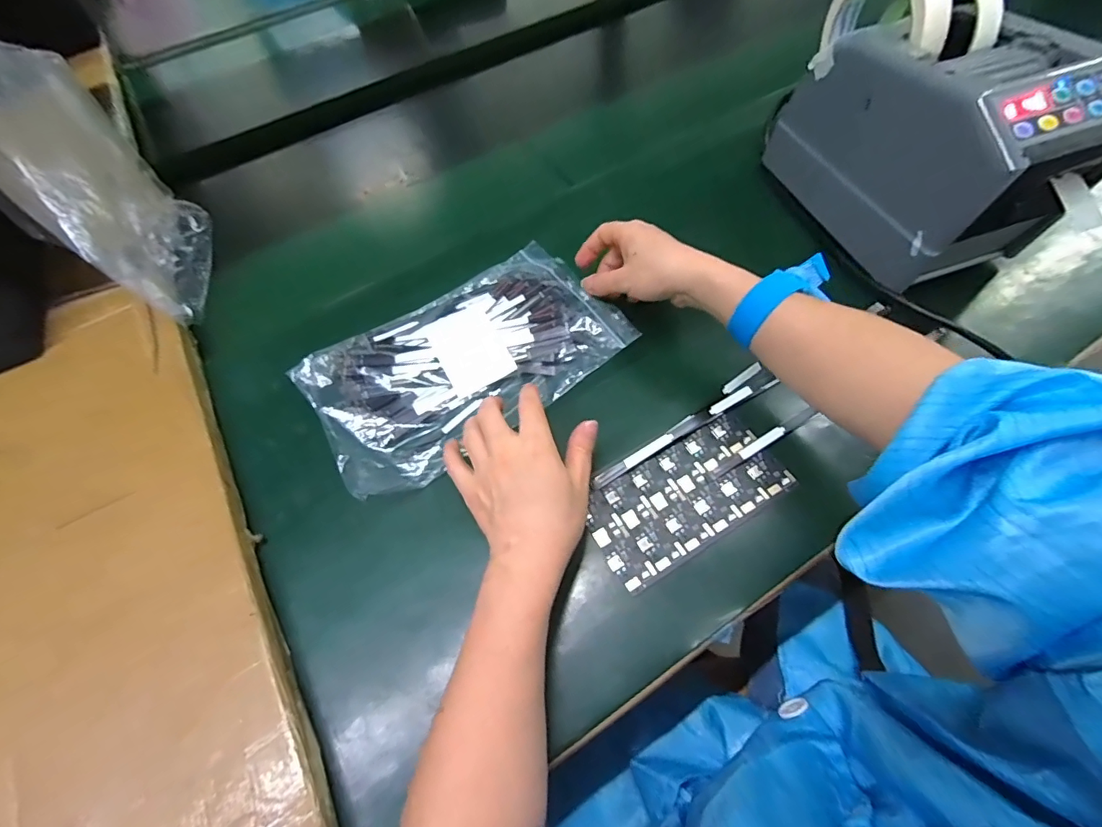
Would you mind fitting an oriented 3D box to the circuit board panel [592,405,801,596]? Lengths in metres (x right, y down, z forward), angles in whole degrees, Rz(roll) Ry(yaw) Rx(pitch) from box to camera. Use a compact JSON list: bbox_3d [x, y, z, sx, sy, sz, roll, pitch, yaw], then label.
[{"bbox_3d":[0.087,0.053,0.311,0.130,0.006,0.065,-30,62,-12],"label":"circuit board panel"}]

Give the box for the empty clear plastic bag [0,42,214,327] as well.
[{"bbox_3d":[-0.354,-0.174,0.371,0.209,0.147,0.104,37,67,19],"label":"empty clear plastic bag"}]

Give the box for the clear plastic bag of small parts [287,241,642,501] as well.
[{"bbox_3d":[-0.069,-0.046,0.365,0.222,0.032,0.146,-32,66,-14],"label":"clear plastic bag of small parts"}]

